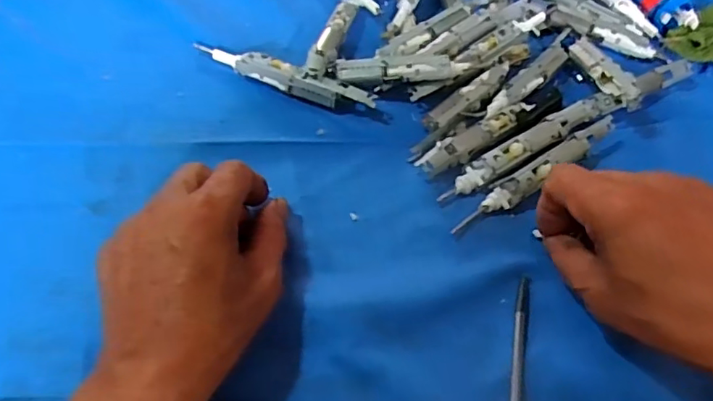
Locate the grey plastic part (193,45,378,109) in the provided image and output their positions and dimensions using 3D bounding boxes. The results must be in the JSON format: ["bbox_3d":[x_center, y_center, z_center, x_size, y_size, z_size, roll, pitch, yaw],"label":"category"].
[{"bbox_3d":[-0.055,-0.092,0.413,0.144,0.020,0.015,23,58,11],"label":"grey plastic part"}]

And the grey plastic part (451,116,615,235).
[{"bbox_3d":[0.124,-0.018,0.374,0.145,0.017,0.016,-30,63,-21],"label":"grey plastic part"}]

